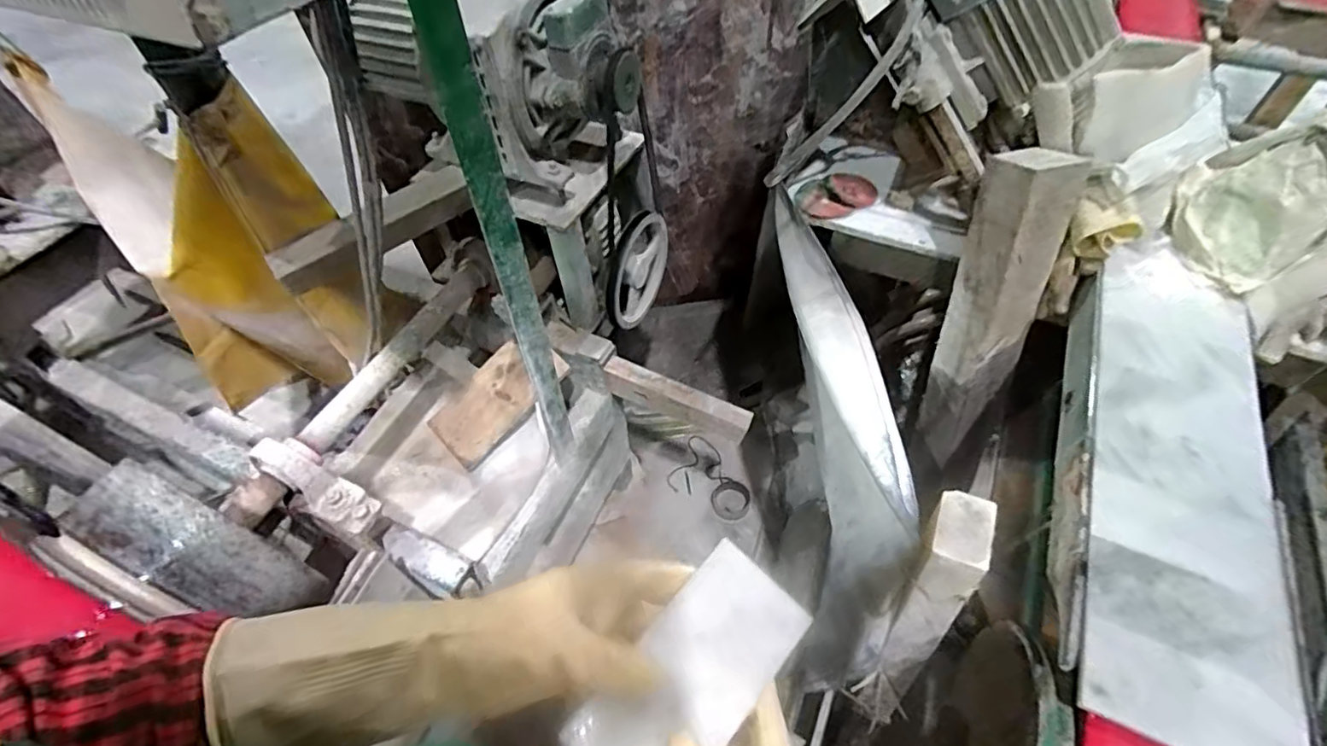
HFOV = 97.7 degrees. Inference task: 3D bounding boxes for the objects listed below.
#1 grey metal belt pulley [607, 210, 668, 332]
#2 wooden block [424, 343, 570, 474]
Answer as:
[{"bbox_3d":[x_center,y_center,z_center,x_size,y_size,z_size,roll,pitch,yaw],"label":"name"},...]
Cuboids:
[{"bbox_3d":[-0.041,-0.193,1.047,0.032,0.187,0.206,19,56,17],"label":"grey metal belt pulley"},{"bbox_3d":[-0.287,0.041,1.006,0.119,0.016,0.239,43,85,15],"label":"wooden block"}]

